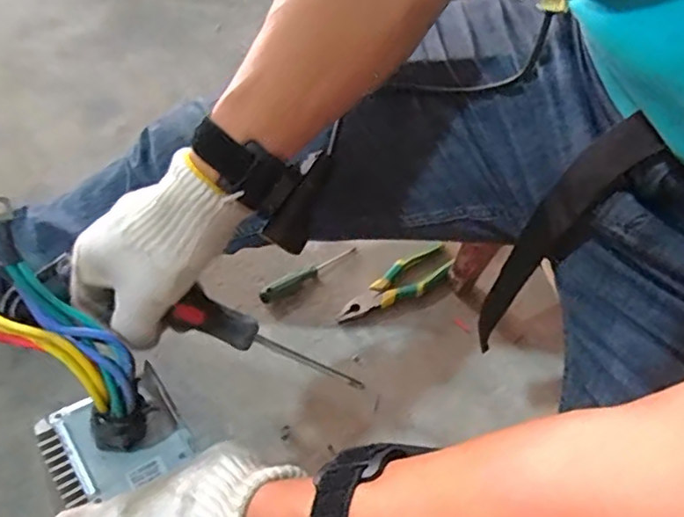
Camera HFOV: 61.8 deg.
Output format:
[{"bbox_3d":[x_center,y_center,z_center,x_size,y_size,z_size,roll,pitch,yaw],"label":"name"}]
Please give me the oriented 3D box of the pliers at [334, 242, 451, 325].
[{"bbox_3d":[0.074,0.040,0.821,0.183,0.020,0.055,-28,63,-17],"label":"pliers"}]

